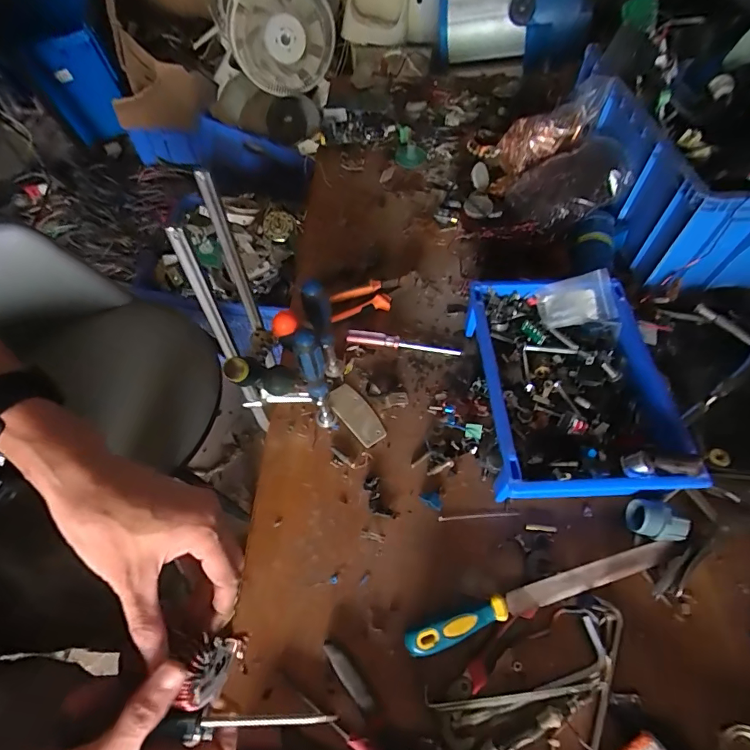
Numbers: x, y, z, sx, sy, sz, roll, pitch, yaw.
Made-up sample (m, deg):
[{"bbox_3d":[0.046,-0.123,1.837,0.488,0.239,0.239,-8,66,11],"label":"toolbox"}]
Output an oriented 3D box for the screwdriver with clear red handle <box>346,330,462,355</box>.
[{"bbox_3d":[0.042,-0.048,0.663,0.167,0.029,0.014,5,54,7],"label":"screwdriver with clear red handle"}]

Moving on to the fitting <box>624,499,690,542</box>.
[{"bbox_3d":[0.315,0.165,0.497,0.058,0.039,0.036,11,56,9],"label":"fitting"}]

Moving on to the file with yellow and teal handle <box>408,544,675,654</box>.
[{"bbox_3d":[0.180,0.231,0.465,0.307,0.029,0.026,-15,55,-8],"label":"file with yellow and teal handle"}]

